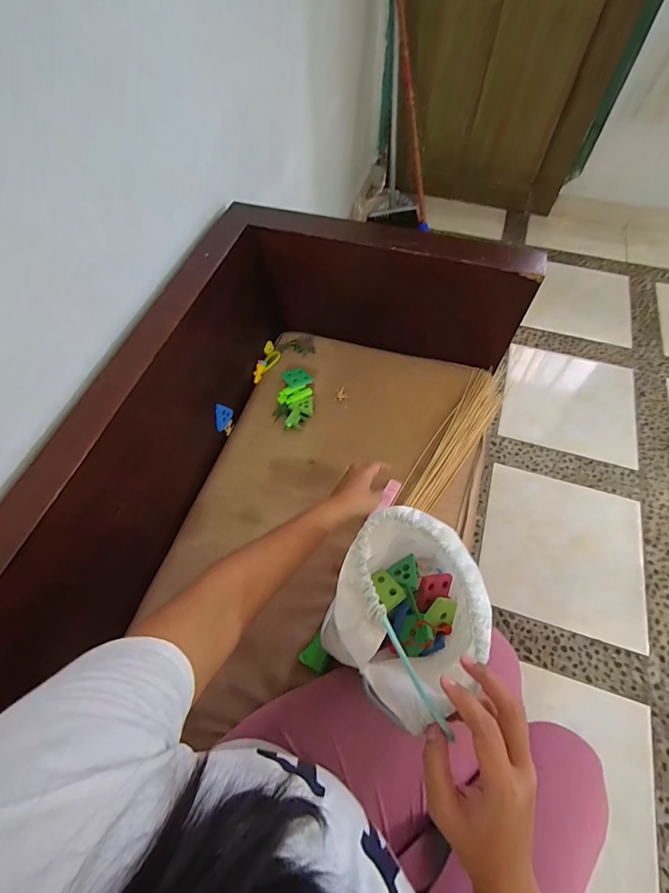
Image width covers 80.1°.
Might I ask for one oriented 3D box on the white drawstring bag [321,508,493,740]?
[{"bbox_3d":[0.080,0.183,0.455,0.145,0.187,0.191,28,64,16],"label":"white drawstring bag"}]

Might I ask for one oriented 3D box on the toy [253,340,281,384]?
[{"bbox_3d":[-0.144,-0.185,0.873,0.038,0.025,0.103,13,61,8],"label":"toy"}]

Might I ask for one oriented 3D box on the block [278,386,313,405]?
[{"bbox_3d":[-0.083,-0.108,0.824,0.073,0.012,0.032,-20,62,-11],"label":"block"}]

